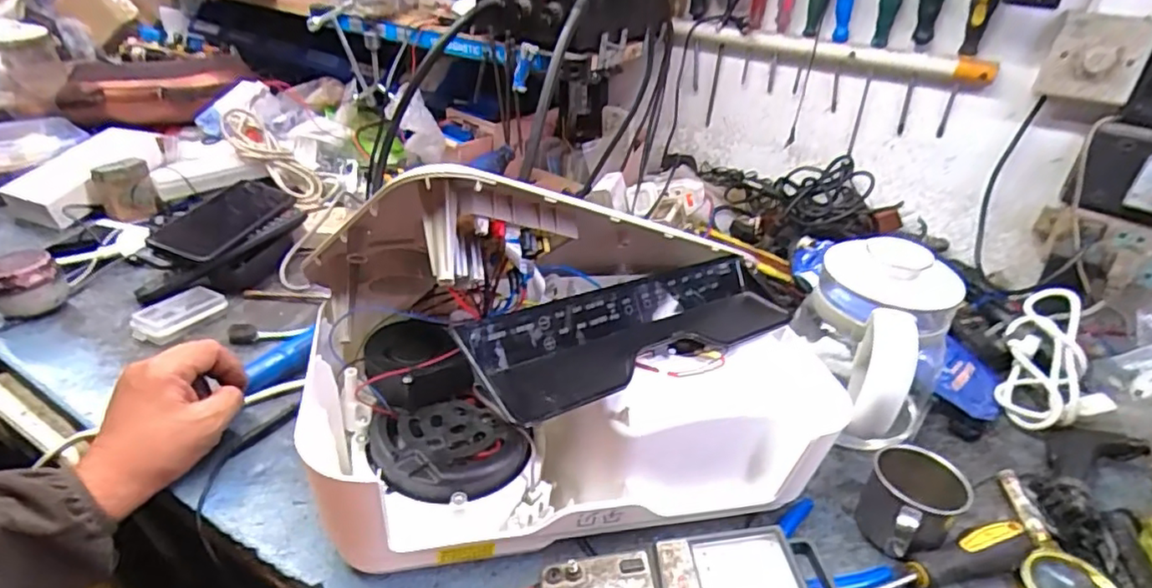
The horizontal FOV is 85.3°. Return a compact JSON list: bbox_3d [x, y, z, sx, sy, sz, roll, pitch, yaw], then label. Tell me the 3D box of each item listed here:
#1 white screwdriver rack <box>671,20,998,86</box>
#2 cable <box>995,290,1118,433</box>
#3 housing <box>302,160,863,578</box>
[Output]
[{"bbox_3d":[0.336,-0.327,0.853,0.410,0.040,0.036,17,32,20],"label":"white screwdriver rack"},{"bbox_3d":[0.513,0.076,0.683,0.083,0.062,0.177,14,55,14],"label":"cable"},{"bbox_3d":[0.002,0.041,0.489,0.384,0.242,0.219,-4,31,-16],"label":"housing"}]

